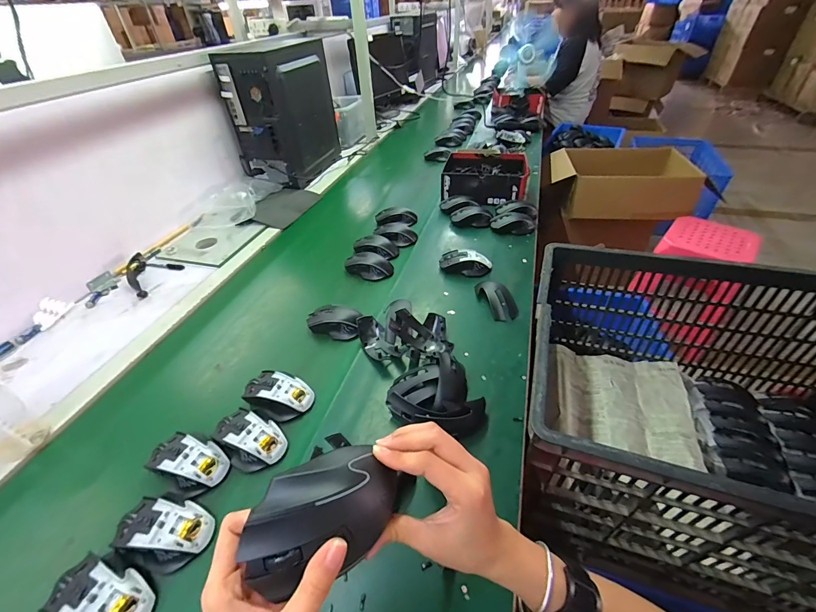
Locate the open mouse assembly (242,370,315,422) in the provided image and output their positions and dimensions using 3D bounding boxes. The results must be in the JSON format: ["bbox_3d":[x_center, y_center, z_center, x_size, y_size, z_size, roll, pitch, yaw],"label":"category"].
[{"bbox_3d":[-0.210,0.144,0.576,0.104,0.035,0.069,11,39,17],"label":"open mouse assembly"}]

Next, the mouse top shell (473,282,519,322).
[{"bbox_3d":[0.181,-0.017,0.726,0.054,0.034,0.119,-12,38,-13],"label":"mouse top shell"}]

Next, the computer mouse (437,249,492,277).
[{"bbox_3d":[0.133,-0.097,0.823,0.119,0.044,0.064,4,37,9],"label":"computer mouse"}]

